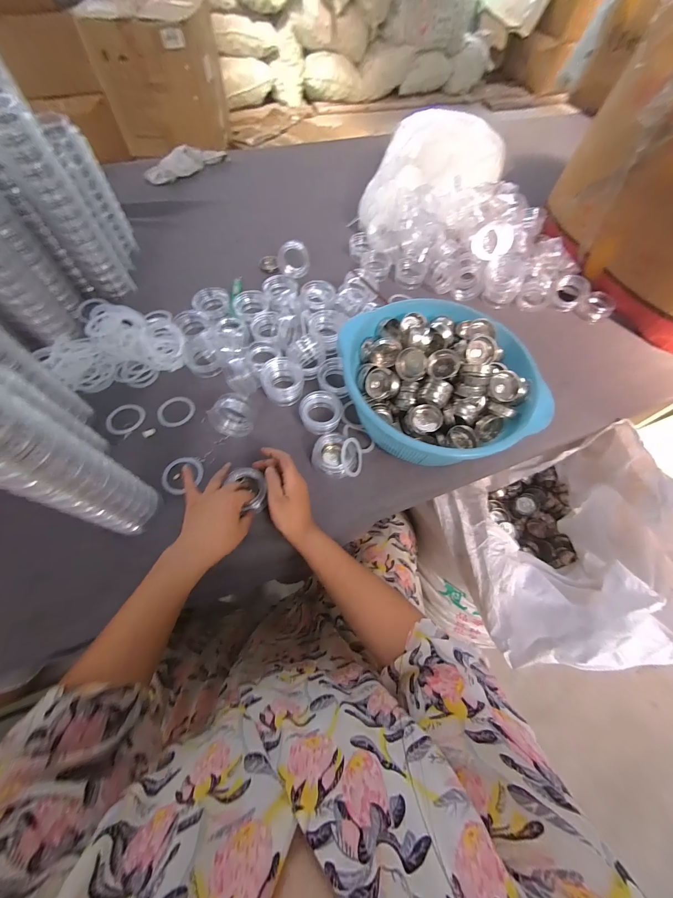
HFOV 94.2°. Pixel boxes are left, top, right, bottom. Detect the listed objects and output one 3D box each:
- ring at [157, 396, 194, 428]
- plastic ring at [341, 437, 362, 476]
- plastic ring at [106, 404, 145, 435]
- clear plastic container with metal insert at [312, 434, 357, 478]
[{"bbox_3d":[-0.274,-0.065,0.534,0.061,0.011,0.055,-40,71,-21],"label":"ring"},{"bbox_3d":[0.024,0.013,0.480,0.007,0.052,0.060,-3,82,37],"label":"plastic ring"},{"bbox_3d":[-0.351,-0.051,0.520,0.059,0.007,0.060,1,62,-2],"label":"plastic ring"},{"bbox_3d":[-0.002,0.009,0.490,0.064,0.030,0.065,-40,71,-21],"label":"clear plastic container with metal insert"}]

